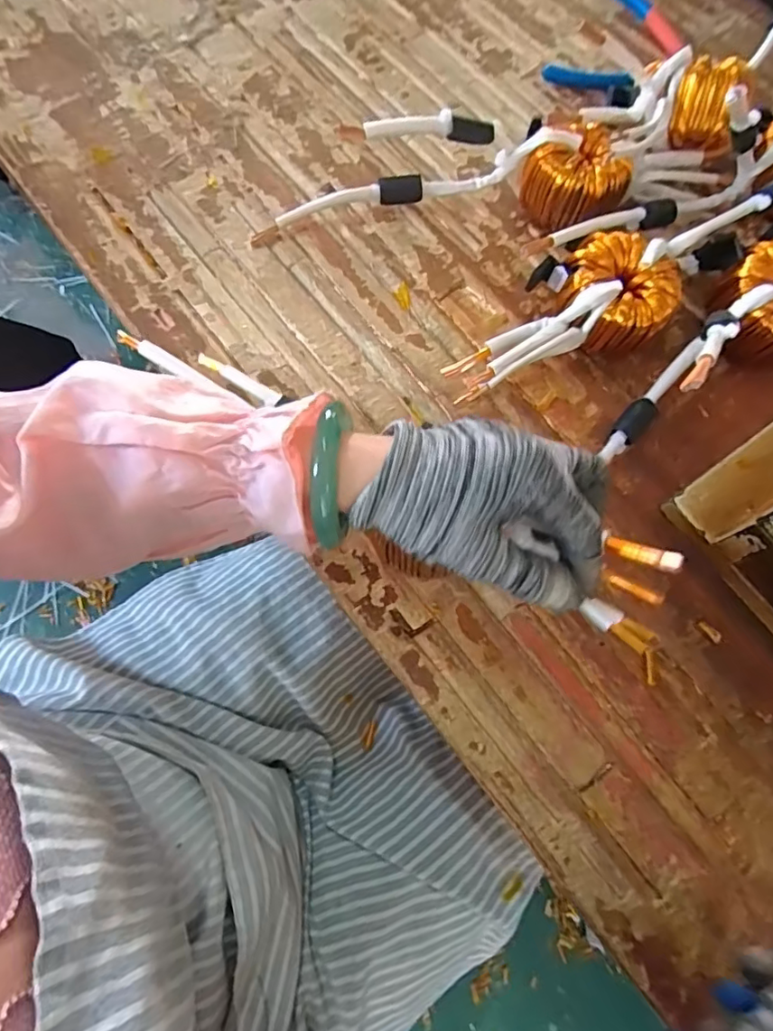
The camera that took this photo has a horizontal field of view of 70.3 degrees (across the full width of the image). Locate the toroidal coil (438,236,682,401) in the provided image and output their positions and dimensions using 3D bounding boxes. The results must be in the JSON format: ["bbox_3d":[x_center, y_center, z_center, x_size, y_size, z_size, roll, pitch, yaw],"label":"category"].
[{"bbox_3d":[0.111,-0.117,0.352,0.149,0.053,0.071,-34,75,-11],"label":"toroidal coil"}]

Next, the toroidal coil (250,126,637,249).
[{"bbox_3d":[0.036,-0.233,0.384,0.262,0.056,0.066,-1,71,-1],"label":"toroidal coil"}]

